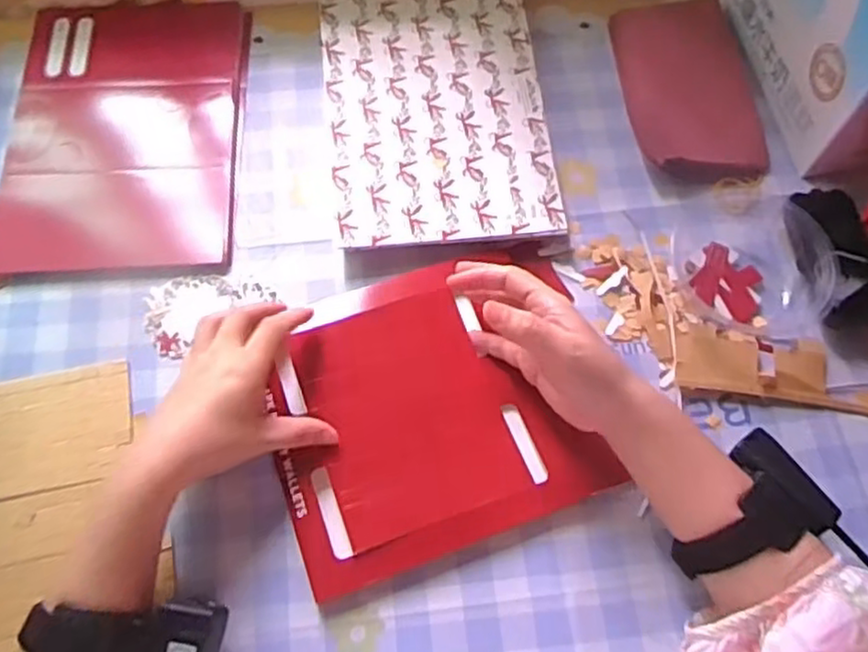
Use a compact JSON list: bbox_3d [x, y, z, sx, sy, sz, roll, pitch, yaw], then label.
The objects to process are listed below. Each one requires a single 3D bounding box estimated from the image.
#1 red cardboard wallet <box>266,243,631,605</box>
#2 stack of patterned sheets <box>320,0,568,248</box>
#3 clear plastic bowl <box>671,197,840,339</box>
[{"bbox_3d":[0.002,0.052,0.485,0.224,0.010,0.191,-18,68,-10],"label":"red cardboard wallet"},{"bbox_3d":[0.001,-0.181,0.585,0.172,0.018,0.260,-4,66,-4],"label":"stack of patterned sheets"},{"bbox_3d":[0.236,-0.052,0.528,0.108,0.037,0.124,4,66,0],"label":"clear plastic bowl"}]

